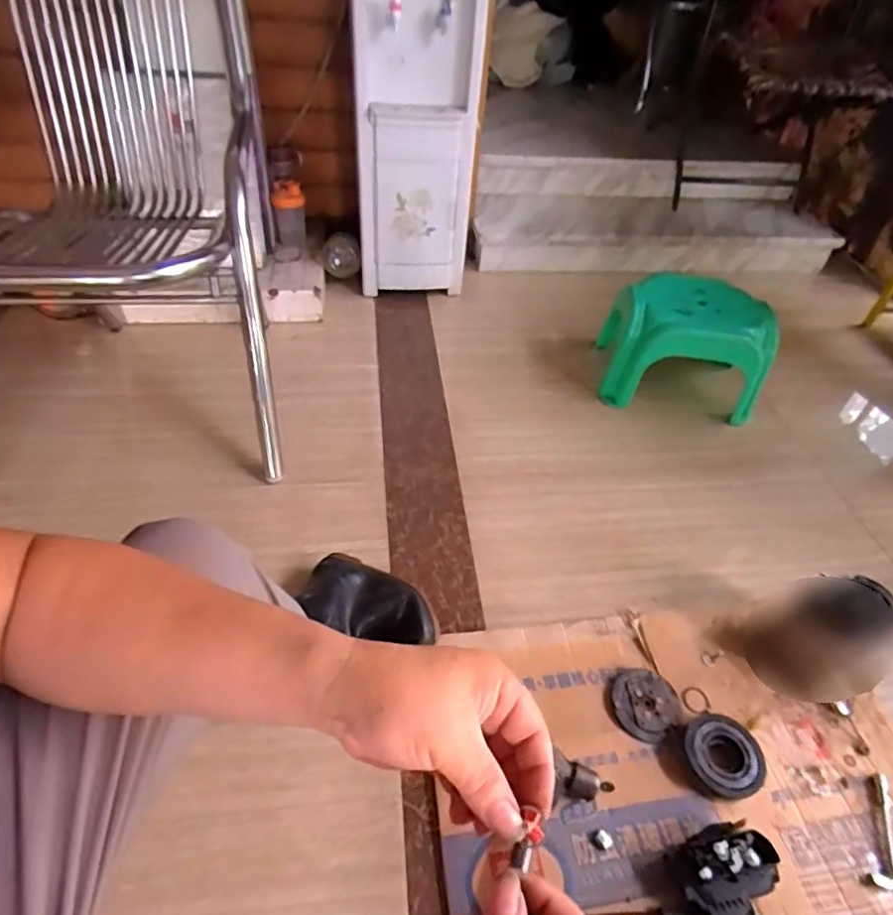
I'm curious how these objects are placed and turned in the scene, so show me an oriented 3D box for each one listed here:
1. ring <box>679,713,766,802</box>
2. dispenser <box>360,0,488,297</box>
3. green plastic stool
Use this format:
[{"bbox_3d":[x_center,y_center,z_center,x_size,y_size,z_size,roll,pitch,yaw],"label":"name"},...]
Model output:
[{"bbox_3d":[0.384,0.414,0.786,0.099,0.037,0.106,3,46,-3],"label":"ring"},{"bbox_3d":[-0.082,-0.916,1.540,0.325,0.857,0.331,-1,47,-7],"label":"dispenser"},{"bbox_3d":[0.592,-0.281,1.404,0.369,0.228,0.266,9,46,2],"label":"green plastic stool"}]

